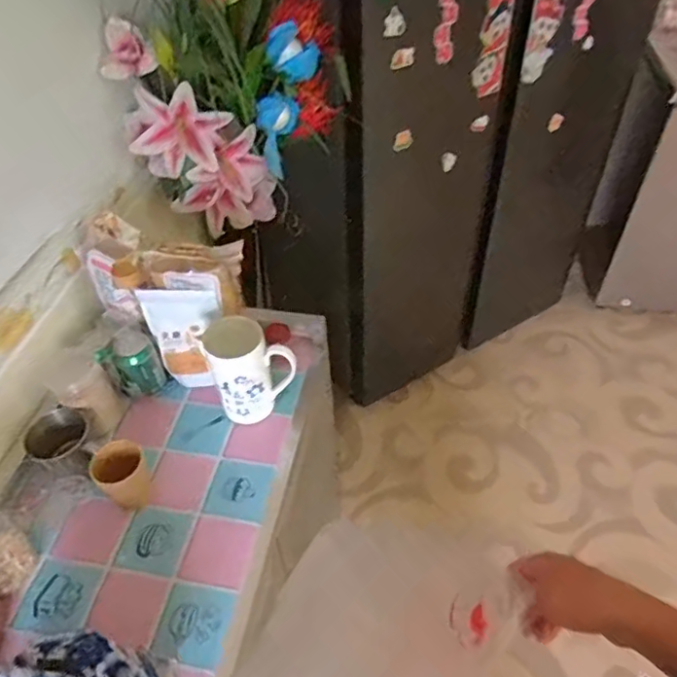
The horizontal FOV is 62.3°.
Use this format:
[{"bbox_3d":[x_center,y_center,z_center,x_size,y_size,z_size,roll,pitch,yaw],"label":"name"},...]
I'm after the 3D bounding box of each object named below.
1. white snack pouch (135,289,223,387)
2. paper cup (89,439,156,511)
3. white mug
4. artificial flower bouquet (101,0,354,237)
[{"bbox_3d":[-0.266,0.006,0.961,0.139,0.178,0.066,5,46,7],"label":"white snack pouch"},{"bbox_3d":[-0.314,0.201,0.823,0.071,0.093,0.066,-1,46,1],"label":"paper cup"},{"bbox_3d":[-0.143,0.048,0.904,0.122,0.162,0.099,-25,50,-21],"label":"white mug"},{"bbox_3d":[-0.201,-0.497,1.023,0.402,0.607,0.157,-11,47,-8],"label":"artificial flower bouquet"}]

